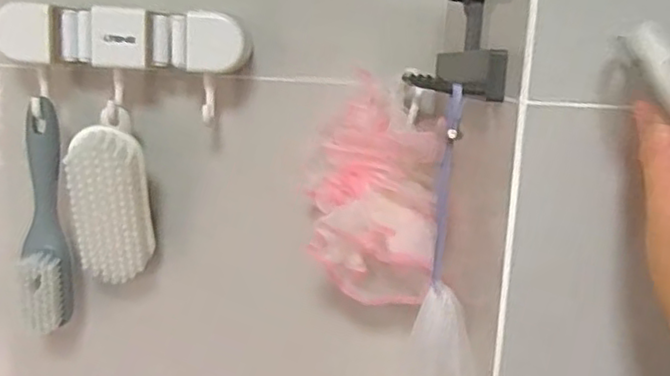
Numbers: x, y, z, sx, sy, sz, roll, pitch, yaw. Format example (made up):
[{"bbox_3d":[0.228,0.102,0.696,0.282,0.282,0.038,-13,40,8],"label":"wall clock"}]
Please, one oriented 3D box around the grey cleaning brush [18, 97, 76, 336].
[{"bbox_3d":[-0.232,0.025,0.530,0.043,0.173,0.034,-2,11,-20],"label":"grey cleaning brush"}]

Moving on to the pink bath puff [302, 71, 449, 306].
[{"bbox_3d":[0.031,0.013,0.507,0.105,0.159,0.078,1,11,-3],"label":"pink bath puff"}]

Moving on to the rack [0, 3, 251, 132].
[{"bbox_3d":[-0.153,-0.086,0.516,0.170,0.096,0.035,0,11,-8],"label":"rack"}]

